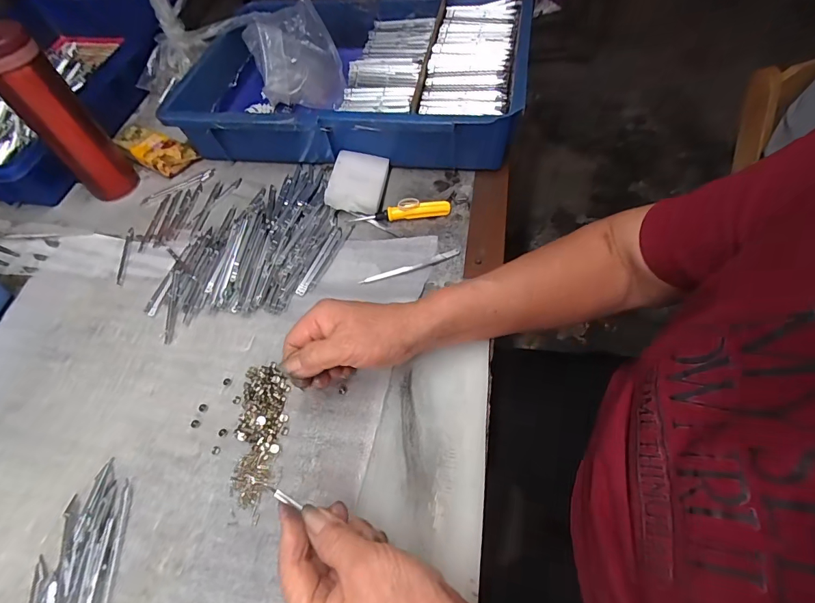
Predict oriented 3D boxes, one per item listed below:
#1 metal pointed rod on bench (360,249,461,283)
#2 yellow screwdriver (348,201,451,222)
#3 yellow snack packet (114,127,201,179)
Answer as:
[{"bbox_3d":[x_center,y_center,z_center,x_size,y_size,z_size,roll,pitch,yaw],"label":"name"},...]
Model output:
[{"bbox_3d":[0.003,-0.036,0.422,0.107,0.004,0.011,-18,58,-6],"label":"metal pointed rod on bench"},{"bbox_3d":[-0.008,-0.101,0.456,0.111,0.019,0.012,-5,58,2],"label":"yellow screwdriver"},{"bbox_3d":[-0.344,-0.200,0.549,0.109,0.037,0.053,22,62,18],"label":"yellow snack packet"}]

